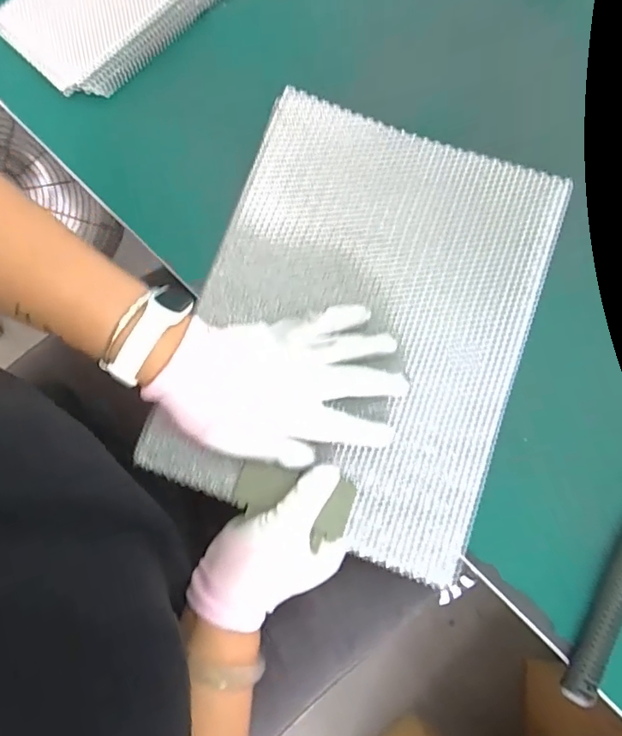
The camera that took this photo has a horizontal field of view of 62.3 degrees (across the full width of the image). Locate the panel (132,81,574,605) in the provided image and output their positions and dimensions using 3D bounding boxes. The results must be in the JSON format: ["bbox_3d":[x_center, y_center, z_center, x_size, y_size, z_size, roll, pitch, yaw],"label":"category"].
[{"bbox_3d":[0.039,-0.036,0.403,0.246,0.018,0.325,20,80,4],"label":"panel"}]

